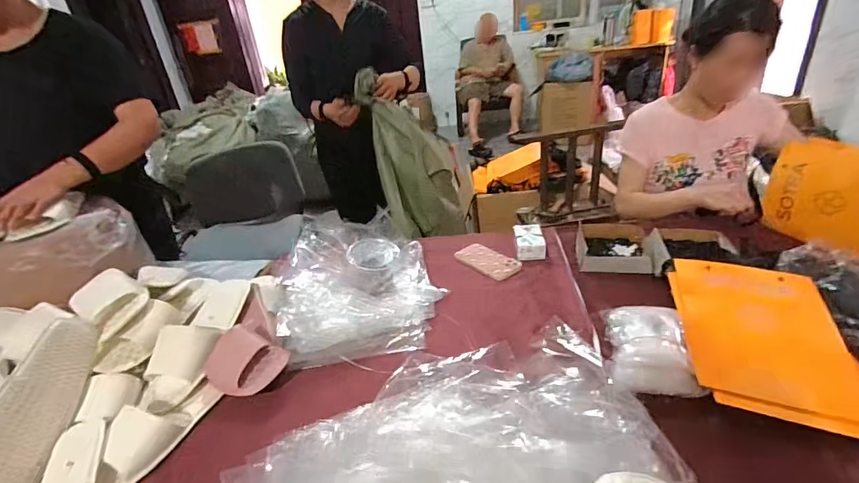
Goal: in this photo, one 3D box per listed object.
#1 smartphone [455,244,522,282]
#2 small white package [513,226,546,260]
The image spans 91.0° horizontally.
[{"bbox_3d":[0.137,0.046,1.010,0.085,0.007,0.161,-26,33,-31],"label":"smartphone"},{"bbox_3d":[0.247,-0.002,1.036,0.069,0.034,0.122,-3,28,8],"label":"small white package"}]

